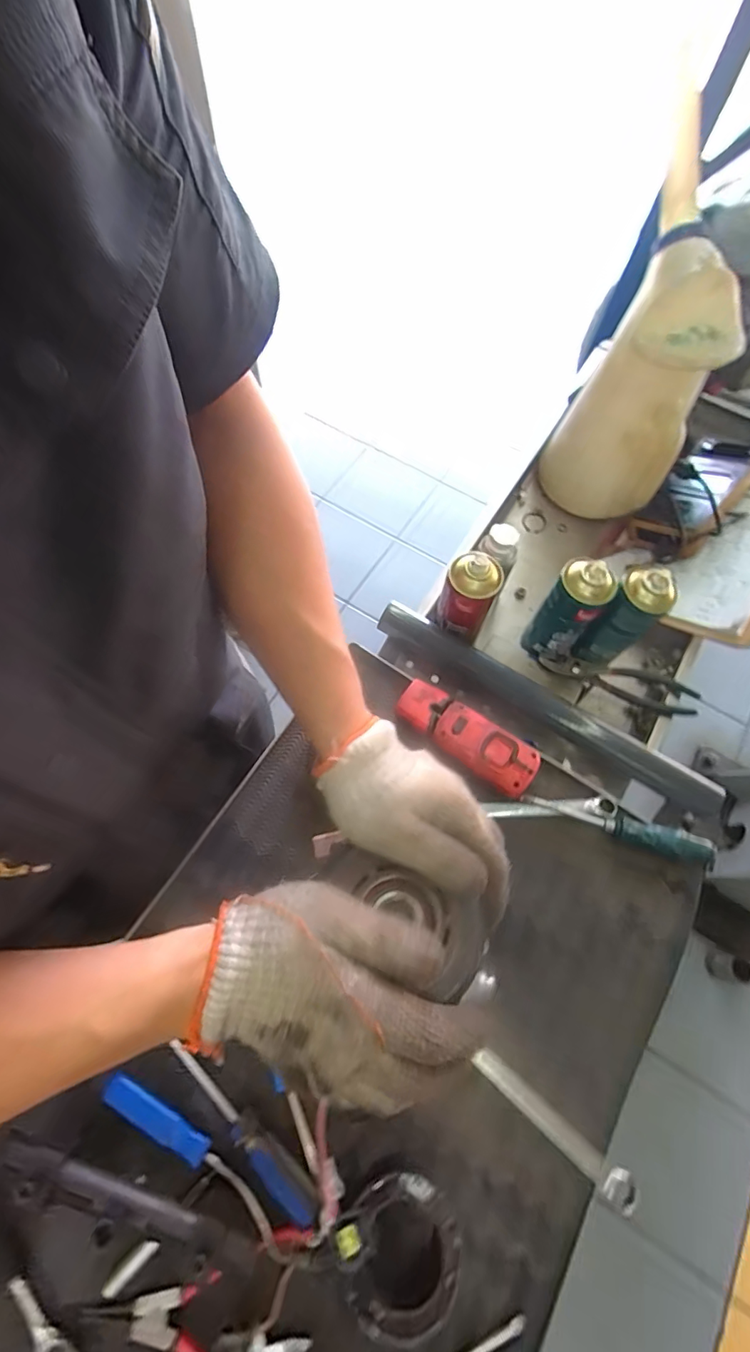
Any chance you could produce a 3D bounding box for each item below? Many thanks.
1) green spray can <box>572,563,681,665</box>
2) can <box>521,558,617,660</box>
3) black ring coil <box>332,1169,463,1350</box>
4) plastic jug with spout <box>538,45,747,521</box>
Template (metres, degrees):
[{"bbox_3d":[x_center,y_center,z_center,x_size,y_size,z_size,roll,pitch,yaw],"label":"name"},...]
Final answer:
[{"bbox_3d":[0.302,-0.065,0.621,0.060,0.157,0.055,1,67,-2],"label":"green spray can"},{"bbox_3d":[0.240,-0.079,0.631,0.057,0.155,0.062,1,67,-2],"label":"can"},{"bbox_3d":[0.019,0.438,0.391,0.088,0.046,0.091,1,67,-2],"label":"black ring coil"},{"bbox_3d":[0.354,-0.382,0.698,0.183,0.334,0.117,33,69,11],"label":"plastic jug with spout"}]

